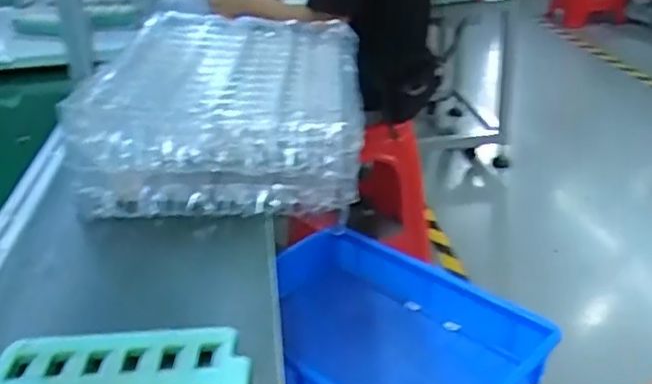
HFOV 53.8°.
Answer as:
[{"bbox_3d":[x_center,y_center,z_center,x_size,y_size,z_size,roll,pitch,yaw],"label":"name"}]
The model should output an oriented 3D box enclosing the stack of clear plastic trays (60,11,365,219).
[{"bbox_3d":[-0.131,-0.158,0.995,0.353,0.124,0.542,-2,29,3],"label":"stack of clear plastic trays"}]

